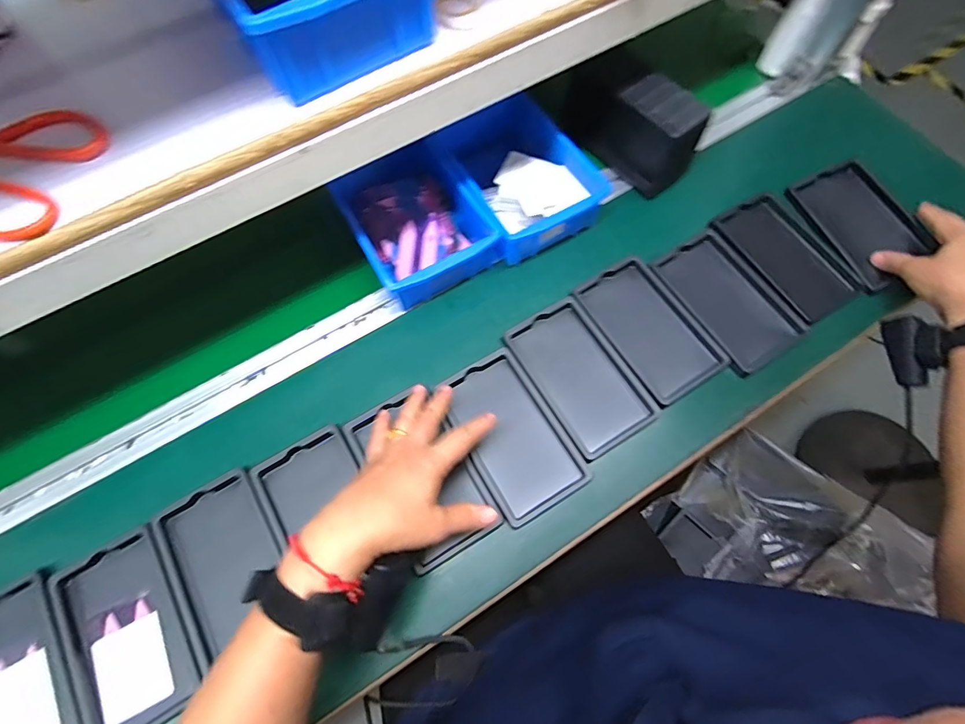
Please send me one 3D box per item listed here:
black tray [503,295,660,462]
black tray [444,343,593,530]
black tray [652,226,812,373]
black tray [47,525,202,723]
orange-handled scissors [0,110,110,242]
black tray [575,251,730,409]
[{"bbox_3d":[0.102,0.013,0.490,0.093,0.017,0.159,-30,71,-9],"label":"black tray"},{"bbox_3d":[0.029,0.073,0.464,0.090,0.019,0.156,-30,71,-9],"label":"black tray"},{"bbox_3d":[0.276,-0.073,0.515,0.097,0.007,0.158,-29,70,-9],"label":"black tray"},{"bbox_3d":[-0.313,0.239,0.405,0.093,0.017,0.156,-29,70,-9],"label":"black tray"},{"bbox_3d":[-0.319,-0.131,0.306,0.109,0.015,0.101,10,69,6],"label":"orange-handled scissors"},{"bbox_3d":[0.181,-0.040,0.504,0.096,0.009,0.159,-31,71,-9],"label":"black tray"}]

